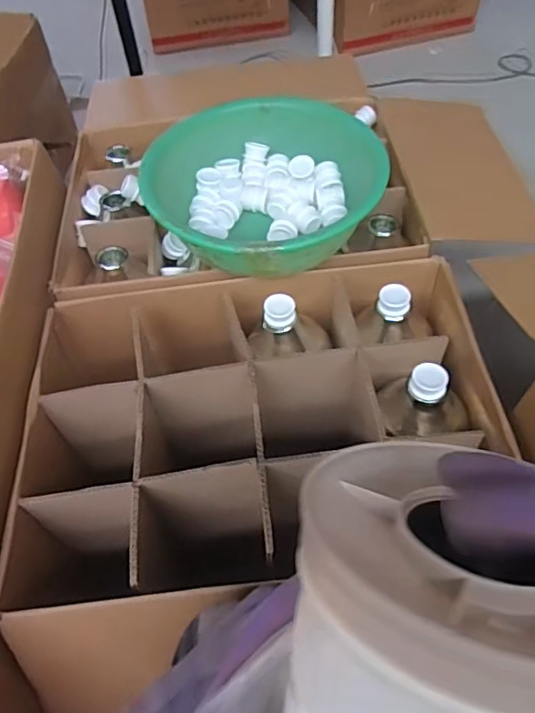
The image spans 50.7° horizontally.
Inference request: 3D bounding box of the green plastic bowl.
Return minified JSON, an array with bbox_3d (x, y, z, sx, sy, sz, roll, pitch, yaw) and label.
[{"bbox_3d":[-0.006,-0.249,0.872,0.344,0.119,0.361,-2,53,3],"label":"green plastic bowl"}]

